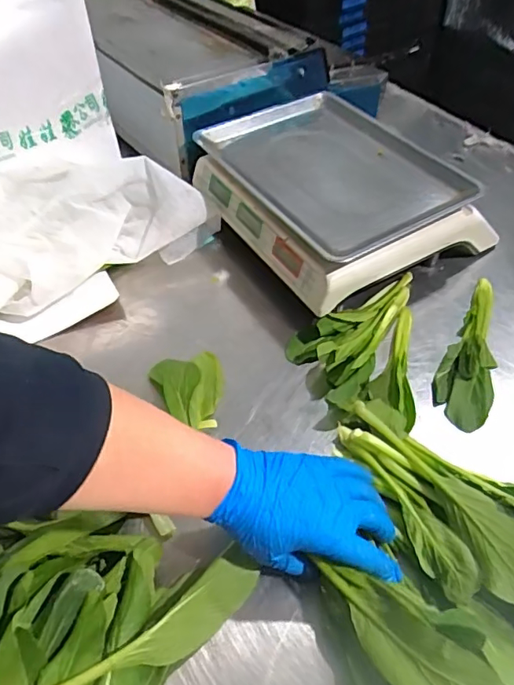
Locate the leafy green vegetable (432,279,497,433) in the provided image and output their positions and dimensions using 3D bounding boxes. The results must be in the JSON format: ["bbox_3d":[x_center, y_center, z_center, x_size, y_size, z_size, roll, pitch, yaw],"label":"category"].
[{"bbox_3d":[0.263,-0.001,0.619,0.063,0.051,0.219,21,53,20],"label":"leafy green vegetable"}]

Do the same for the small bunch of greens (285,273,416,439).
[{"bbox_3d":[0.111,0.002,0.624,0.147,0.038,0.243,4,50,8],"label":"small bunch of greens"}]

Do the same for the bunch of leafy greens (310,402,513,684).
[{"bbox_3d":[0.168,0.168,0.445,0.229,0.080,0.274,-14,50,-8],"label":"bunch of leafy greens"}]

